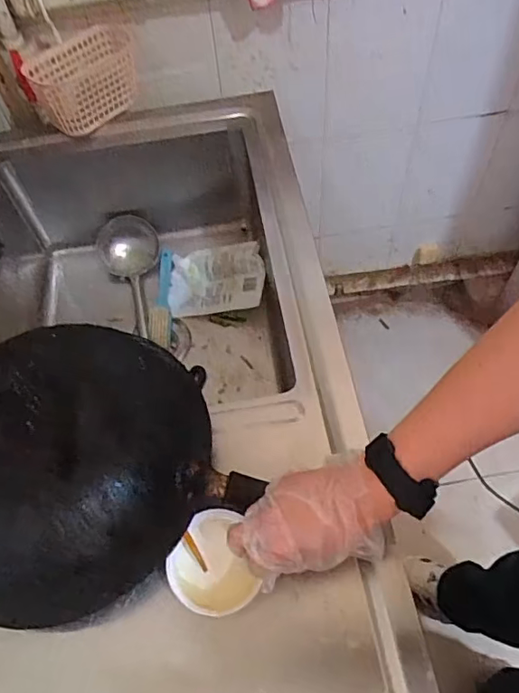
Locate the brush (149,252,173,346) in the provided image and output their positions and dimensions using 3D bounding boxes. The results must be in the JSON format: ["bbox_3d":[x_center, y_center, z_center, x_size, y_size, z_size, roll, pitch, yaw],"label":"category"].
[{"bbox_3d":[-0.181,-0.093,0.987,0.038,0.014,0.207,-5,58,1],"label":"brush"}]

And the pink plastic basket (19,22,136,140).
[{"bbox_3d":[-0.285,-0.439,0.877,0.104,0.096,0.176,27,64,19],"label":"pink plastic basket"}]

